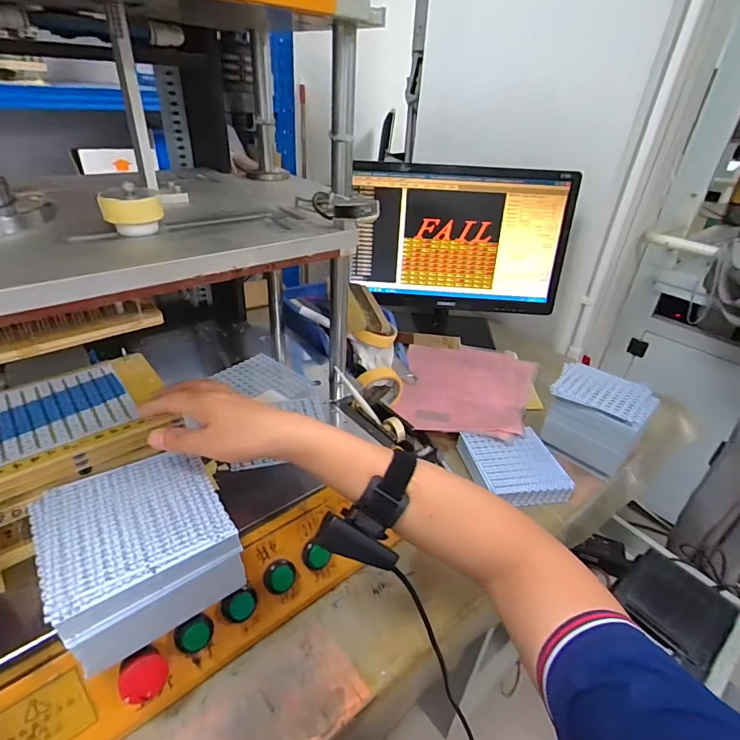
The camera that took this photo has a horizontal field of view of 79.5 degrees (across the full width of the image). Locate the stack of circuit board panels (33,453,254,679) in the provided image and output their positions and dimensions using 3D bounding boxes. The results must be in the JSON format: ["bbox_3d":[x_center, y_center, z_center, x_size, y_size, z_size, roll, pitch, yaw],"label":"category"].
[{"bbox_3d":[-0.188,0.151,0.371,0.131,0.075,0.137,-19,39,-32],"label":"stack of circuit board panels"}]

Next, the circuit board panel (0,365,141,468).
[{"bbox_3d":[-0.313,0.038,0.447,0.120,0.004,0.119,-23,41,-35],"label":"circuit board panel"}]

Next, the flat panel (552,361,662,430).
[{"bbox_3d":[0.337,0.030,0.642,0.129,0.014,0.099,27,39,31],"label":"flat panel"}]

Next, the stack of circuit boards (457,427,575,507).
[{"bbox_3d":[0.207,0.136,0.636,0.121,0.030,0.124,-4,34,-12],"label":"stack of circuit boards"}]

